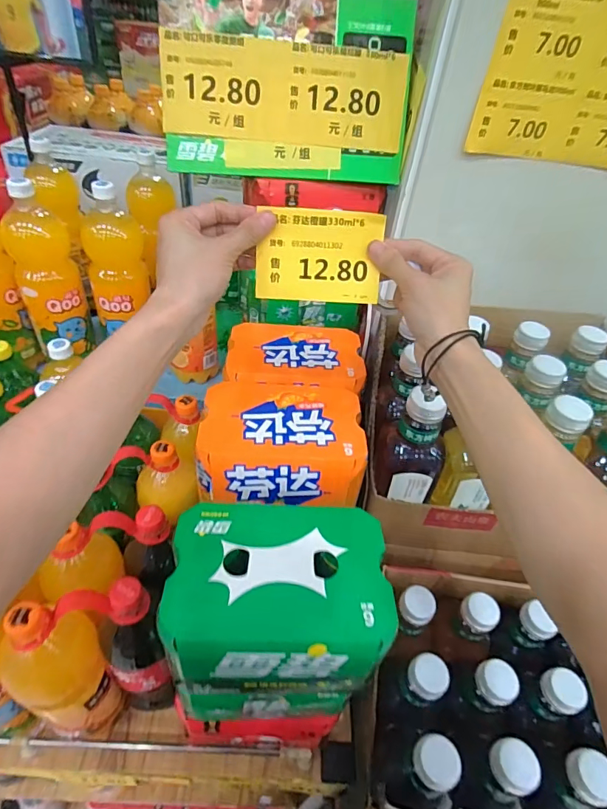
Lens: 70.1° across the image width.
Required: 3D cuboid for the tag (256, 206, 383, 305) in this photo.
[{"bbox_3d":[0.013,-0.124,0.364,0.102,0.072,0.006,3,21,-2],"label":"tag"}]

